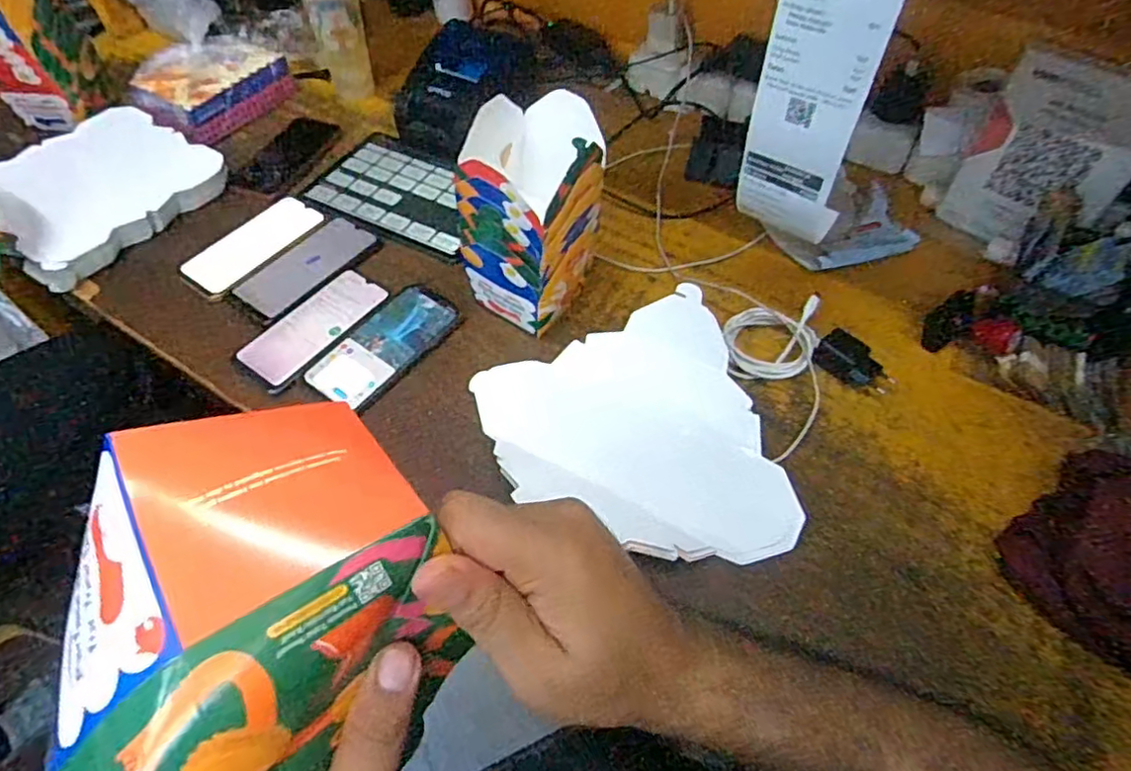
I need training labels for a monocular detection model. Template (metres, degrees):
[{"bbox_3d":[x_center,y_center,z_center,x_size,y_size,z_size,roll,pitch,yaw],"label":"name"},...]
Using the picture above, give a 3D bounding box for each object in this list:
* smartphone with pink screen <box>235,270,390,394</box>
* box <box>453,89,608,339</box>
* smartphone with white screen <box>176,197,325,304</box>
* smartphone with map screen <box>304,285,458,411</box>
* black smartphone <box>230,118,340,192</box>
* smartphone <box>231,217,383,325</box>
[{"bbox_3d":[-0.270,-0.063,0.679,0.076,0.011,0.160,28,59,19],"label":"smartphone with pink screen"},{"bbox_3d":[-0.031,-0.160,0.624,0.119,0.192,0.128,20,56,14],"label":"box"},{"bbox_3d":[-0.378,-0.169,0.757,0.089,0.011,0.167,31,60,21],"label":"smartphone with white screen"},{"bbox_3d":[-0.188,-0.044,0.663,0.077,0.008,0.157,30,59,20],"label":"smartphone with map screen"},{"bbox_3d":[-0.390,-0.326,0.892,0.071,0.016,0.165,19,56,13],"label":"black smartphone"},{"bbox_3d":[-0.299,-0.138,0.733,0.091,0.011,0.164,34,61,22],"label":"smartphone"}]

